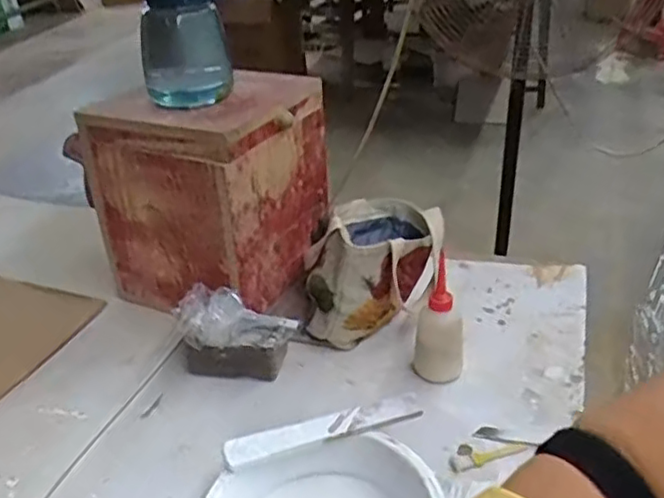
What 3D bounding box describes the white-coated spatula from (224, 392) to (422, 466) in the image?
[{"bbox_3d":[-0.008,0.182,0.665,0.197,0.012,0.034,-12,34,-12],"label":"white-coated spatula"}]

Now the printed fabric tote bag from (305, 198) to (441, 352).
[{"bbox_3d":[0.061,0.018,0.950,0.188,0.138,0.189,-1,33,4],"label":"printed fabric tote bag"}]

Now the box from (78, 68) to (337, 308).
[{"bbox_3d":[-0.174,-0.086,0.986,0.255,0.297,0.249,16,38,27],"label":"box"}]

